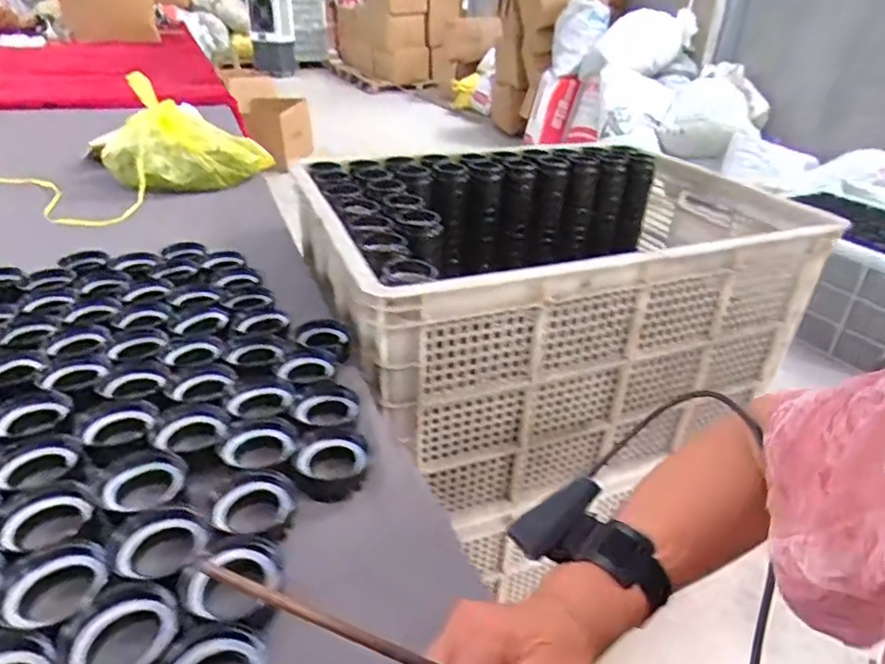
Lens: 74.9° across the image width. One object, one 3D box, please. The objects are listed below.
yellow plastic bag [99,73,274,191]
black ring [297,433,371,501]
[{"bbox_3d":[-0.570,-0.431,1.285,0.319,0.171,0.198,-21,38,-34],"label":"yellow plastic bag"},{"bbox_3d":[-0.102,0.124,0.540,0.063,0.029,0.063,2,31,-1],"label":"black ring"}]

